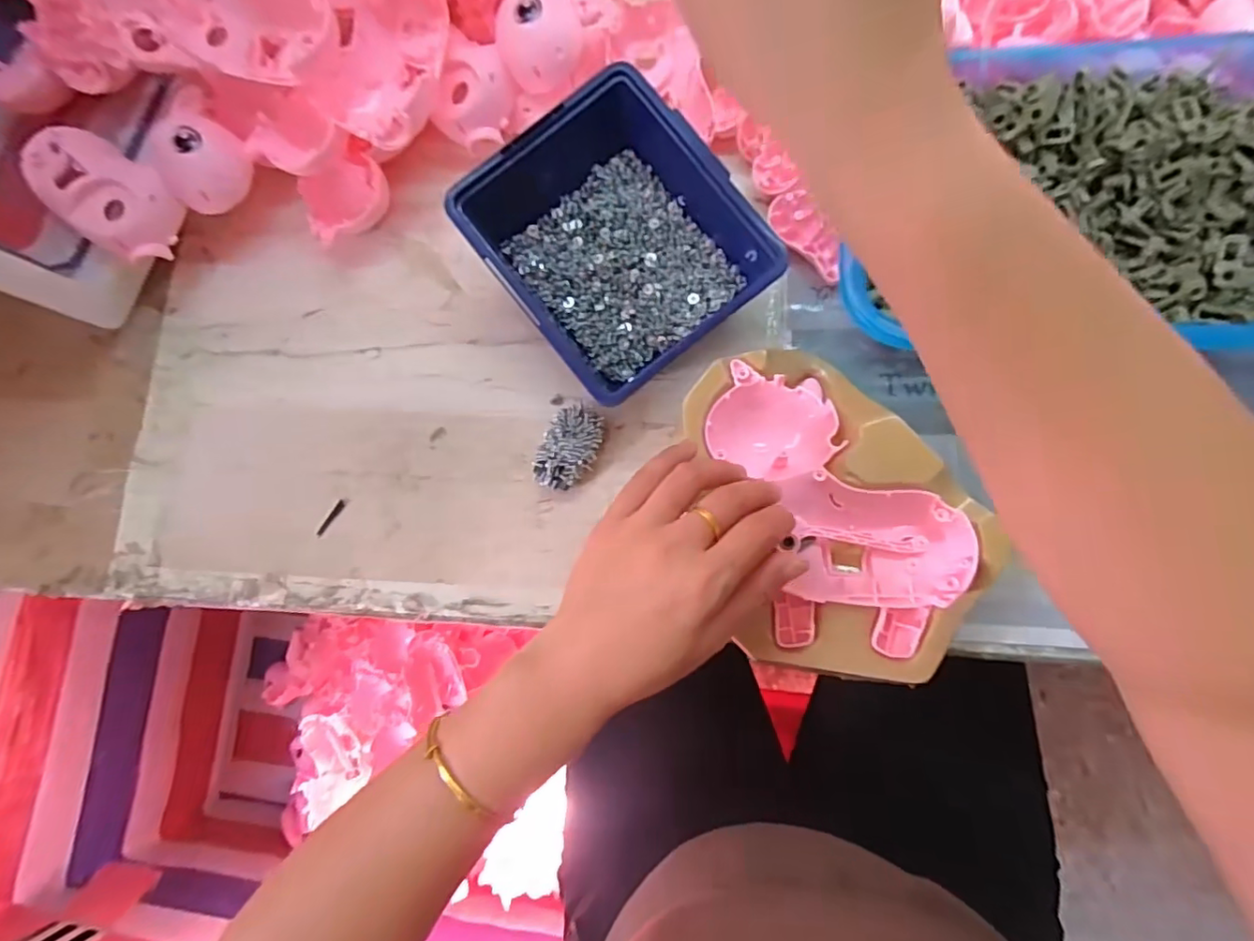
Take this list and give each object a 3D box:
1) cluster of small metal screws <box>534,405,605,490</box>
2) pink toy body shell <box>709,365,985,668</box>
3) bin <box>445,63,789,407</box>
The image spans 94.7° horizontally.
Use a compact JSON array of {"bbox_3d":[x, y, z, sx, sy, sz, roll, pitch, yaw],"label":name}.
[{"bbox_3d":[-0.037,-0.014,0.376,0.033,0.017,0.056,26,84,11],"label":"cluster of small metal screws"},{"bbox_3d":[0.116,0.018,0.325,0.116,0.040,0.169,-20,85,6],"label":"pink toy body shell"},{"bbox_3d":[-0.009,-0.142,0.363,0.135,0.055,0.162,-39,84,4],"label":"bin"}]

